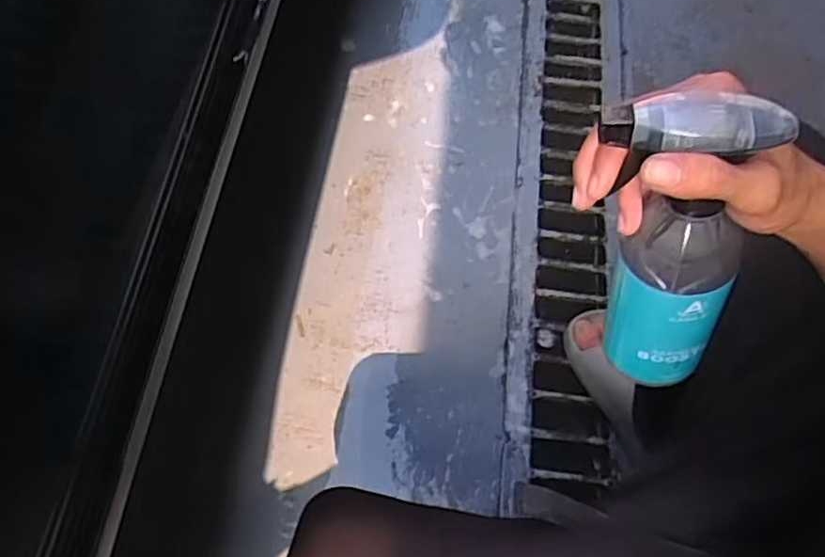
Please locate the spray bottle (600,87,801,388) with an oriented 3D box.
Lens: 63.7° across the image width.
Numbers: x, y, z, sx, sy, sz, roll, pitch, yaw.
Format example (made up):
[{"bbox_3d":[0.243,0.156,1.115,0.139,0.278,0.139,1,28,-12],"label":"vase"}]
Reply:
[{"bbox_3d":[0.154,-0.010,0.403,0.072,0.211,0.060,-22,44,-13],"label":"spray bottle"}]

